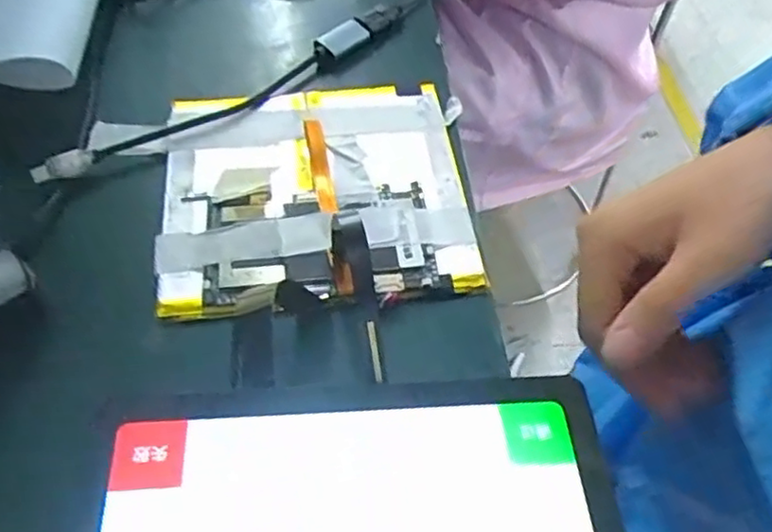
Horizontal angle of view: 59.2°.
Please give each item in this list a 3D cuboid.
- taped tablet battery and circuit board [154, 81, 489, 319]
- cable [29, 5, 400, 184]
[{"bbox_3d":[-0.032,-0.033,0.299,0.129,0.011,0.123,-6,54,-5],"label":"taped tablet battery and circuit board"},{"bbox_3d":[-0.070,-0.086,0.331,0.200,0.010,0.023,-32,61,-22],"label":"cable"}]

